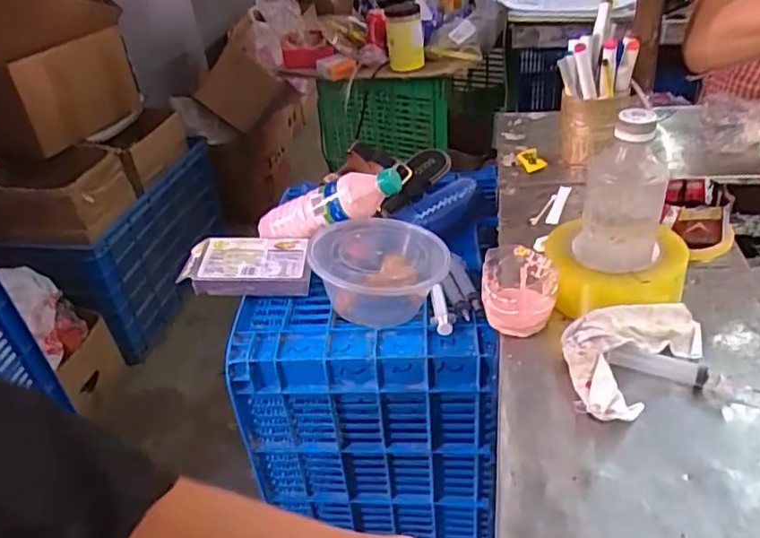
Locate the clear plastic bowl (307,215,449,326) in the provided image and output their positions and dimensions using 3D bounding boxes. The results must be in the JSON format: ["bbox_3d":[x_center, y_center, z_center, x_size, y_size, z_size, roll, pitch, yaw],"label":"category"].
[{"bbox_3d":[-0.002,0.012,0.746,0.157,0.089,0.157,-1,34,7],"label":"clear plastic bowl"}]

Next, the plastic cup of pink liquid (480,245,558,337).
[{"bbox_3d":[0.126,0.020,0.549,0.066,0.063,0.067,2,35,16],"label":"plastic cup of pink liquid"}]

